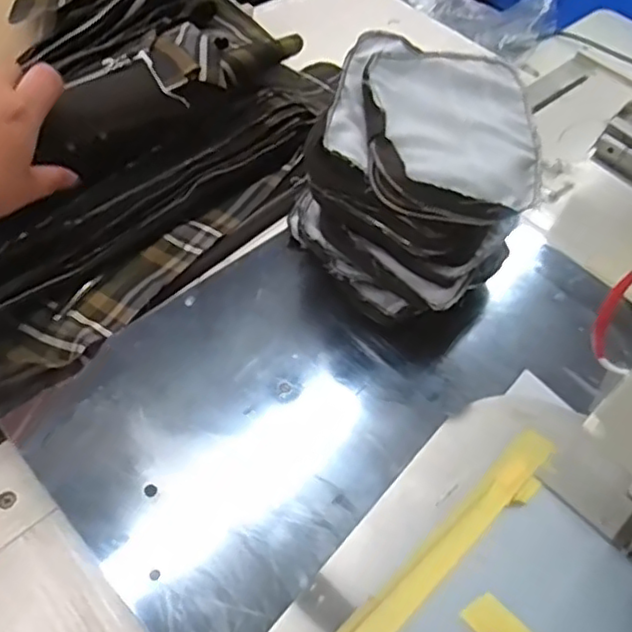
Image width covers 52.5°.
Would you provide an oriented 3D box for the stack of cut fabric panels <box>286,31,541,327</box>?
[{"bbox_3d":[0.076,-0.099,0.490,0.162,0.123,0.169,16,59,9],"label":"stack of cut fabric panels"}]

